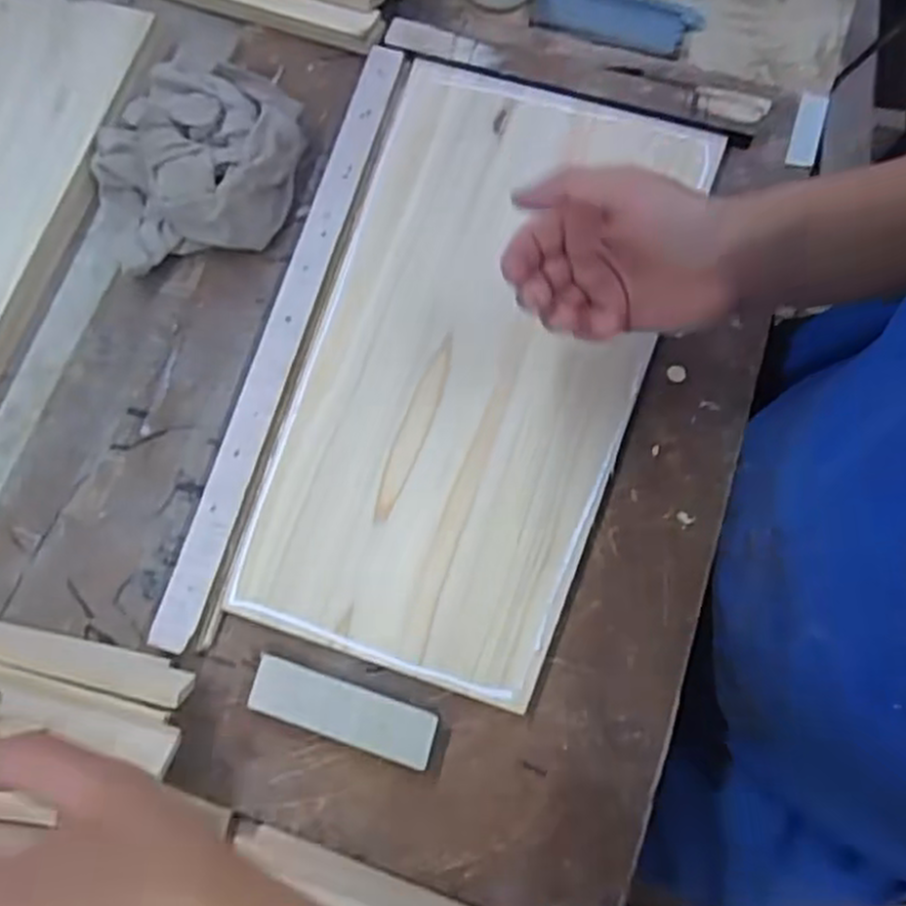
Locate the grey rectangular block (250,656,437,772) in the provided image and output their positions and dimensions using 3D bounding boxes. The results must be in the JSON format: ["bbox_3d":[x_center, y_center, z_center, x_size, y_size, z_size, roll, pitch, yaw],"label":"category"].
[{"bbox_3d":[-0.065,0.153,0.463,0.110,0.015,0.031,18,75,7],"label":"grey rectangular block"}]

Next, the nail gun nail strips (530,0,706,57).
[{"bbox_3d":[0.128,-0.346,0.616,0.128,0.007,0.055,18,75,7],"label":"nail gun nail strips"}]

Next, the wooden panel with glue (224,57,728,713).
[{"bbox_3d":[0.014,-0.073,0.526,0.220,0.017,0.423,17,75,7],"label":"wooden panel with glue"}]

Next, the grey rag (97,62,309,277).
[{"bbox_3d":[-0.183,-0.209,0.550,0.153,0.052,0.133,-16,74,-3],"label":"grey rag"}]

